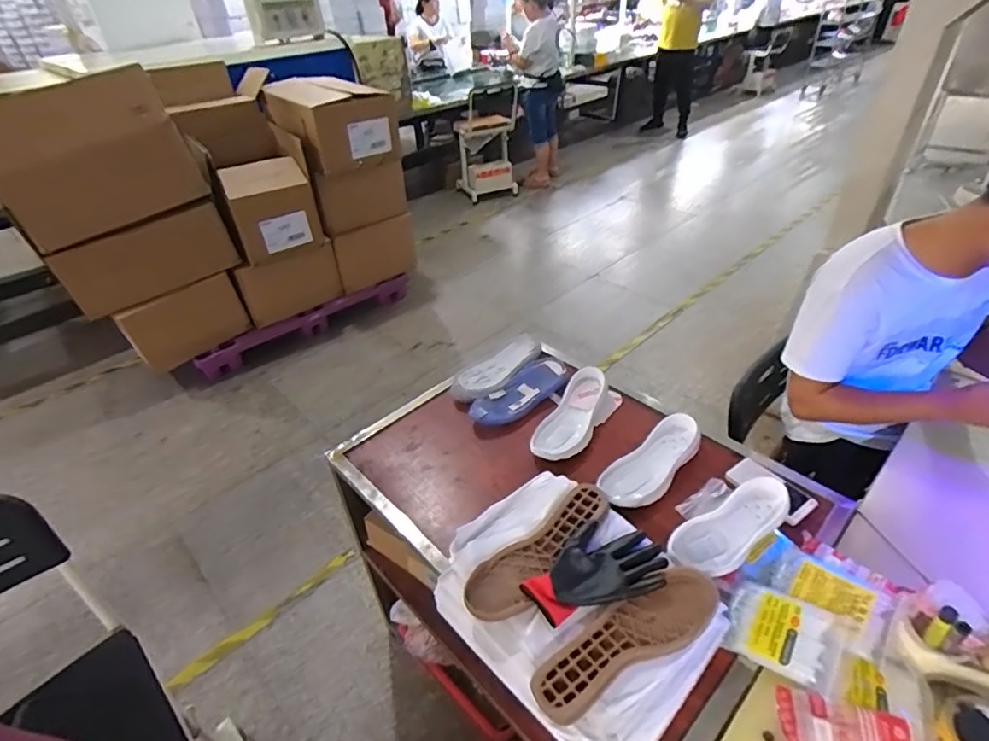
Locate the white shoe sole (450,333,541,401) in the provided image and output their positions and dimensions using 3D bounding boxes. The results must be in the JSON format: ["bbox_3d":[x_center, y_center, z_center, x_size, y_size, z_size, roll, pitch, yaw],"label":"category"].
[{"bbox_3d":[0.016,-0.015,1.239,0.106,0.030,0.275,26,47,33],"label":"white shoe sole"}]

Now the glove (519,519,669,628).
[{"bbox_3d":[0.143,0.281,0.768,0.202,0.030,0.116,-12,39,-11],"label":"glove"}]

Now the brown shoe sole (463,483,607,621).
[{"bbox_3d":[0.068,0.268,0.810,0.092,0.025,0.267,27,47,33],"label":"brown shoe sole"}]

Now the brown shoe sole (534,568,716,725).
[{"bbox_3d":[0.178,0.356,0.702,0.279,0.021,0.083,-20,41,-20],"label":"brown shoe sole"}]

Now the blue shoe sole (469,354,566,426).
[{"bbox_3d":[0.061,0.046,1.166,0.249,0.027,0.099,-33,46,-32],"label":"blue shoe sole"}]

